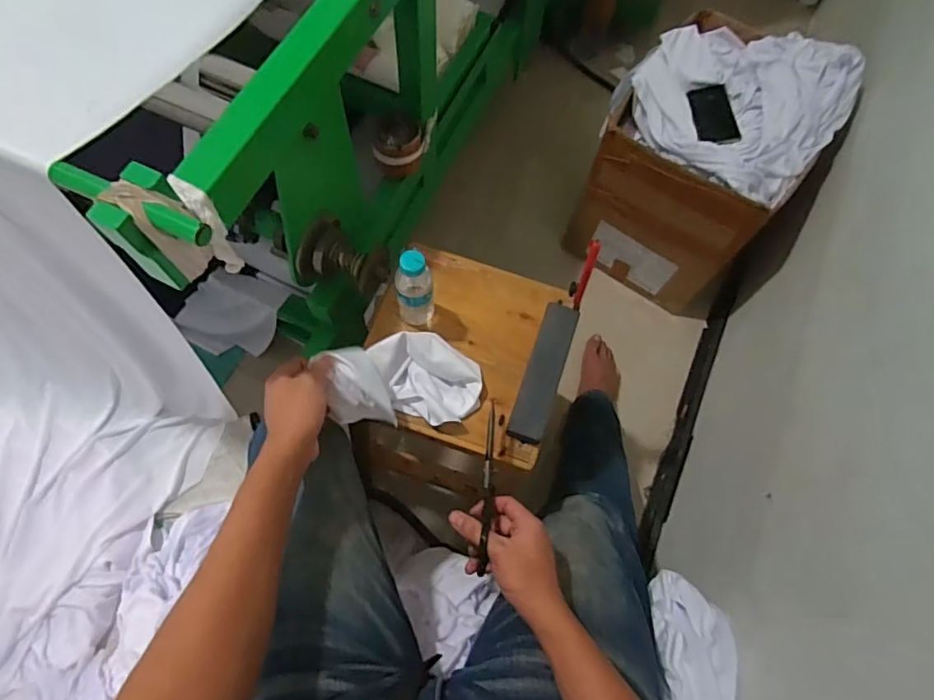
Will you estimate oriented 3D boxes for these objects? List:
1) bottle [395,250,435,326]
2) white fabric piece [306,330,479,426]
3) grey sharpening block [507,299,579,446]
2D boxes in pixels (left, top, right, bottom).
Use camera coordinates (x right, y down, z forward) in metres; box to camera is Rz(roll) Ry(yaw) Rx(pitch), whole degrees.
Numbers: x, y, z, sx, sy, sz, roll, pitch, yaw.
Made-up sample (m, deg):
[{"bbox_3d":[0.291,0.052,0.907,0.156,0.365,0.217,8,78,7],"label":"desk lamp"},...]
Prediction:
[{"bbox_3d":[-0.071,-0.078,0.726,0.054,0.149,0.042,-2,68,-4],"label":"bottle"},{"bbox_3d":[-0.076,0.033,0.703,0.185,0.087,0.117,-4,69,-5],"label":"white fabric piece"},{"bbox_3d":[0.108,0.026,0.747,0.048,0.020,0.208,19,68,4],"label":"grey sharpening block"}]

